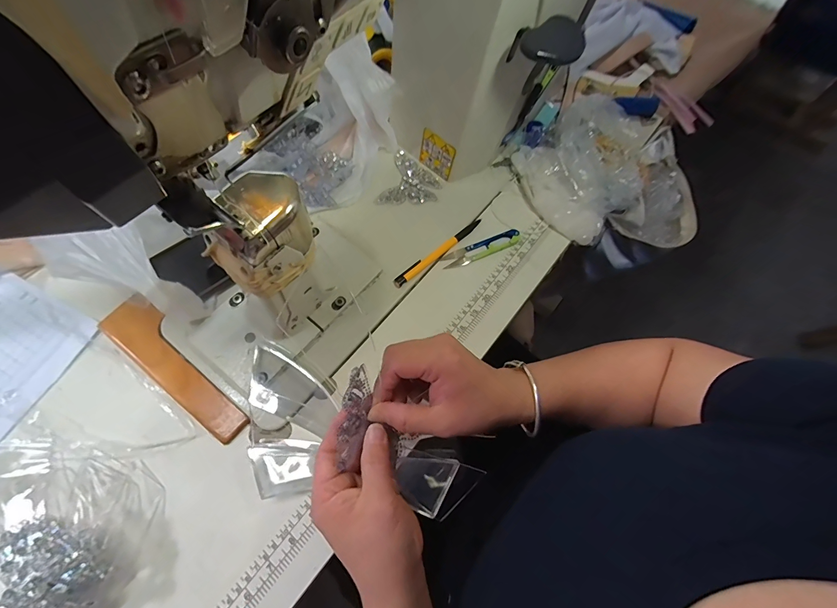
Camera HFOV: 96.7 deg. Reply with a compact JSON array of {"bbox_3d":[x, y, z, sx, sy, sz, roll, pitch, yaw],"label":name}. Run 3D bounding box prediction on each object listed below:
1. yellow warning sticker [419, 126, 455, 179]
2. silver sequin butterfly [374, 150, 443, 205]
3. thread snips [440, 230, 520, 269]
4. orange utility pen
[{"bbox_3d":[0.023,-0.191,0.476,0.051,0.060,0.004,34,69,13],"label":"yellow warning sticker"},{"bbox_3d":[-0.008,-0.162,0.494,0.070,0.012,0.088,16,67,6],"label":"silver sequin butterfly"},{"bbox_3d":[0.080,-0.070,0.469,0.101,0.012,0.021,-20,68,-10],"label":"thread snips"},{"bbox_3d":[0.026,-0.067,0.462,0.143,0.009,0.014,-39,72,-17],"label":"orange utility pen"}]

